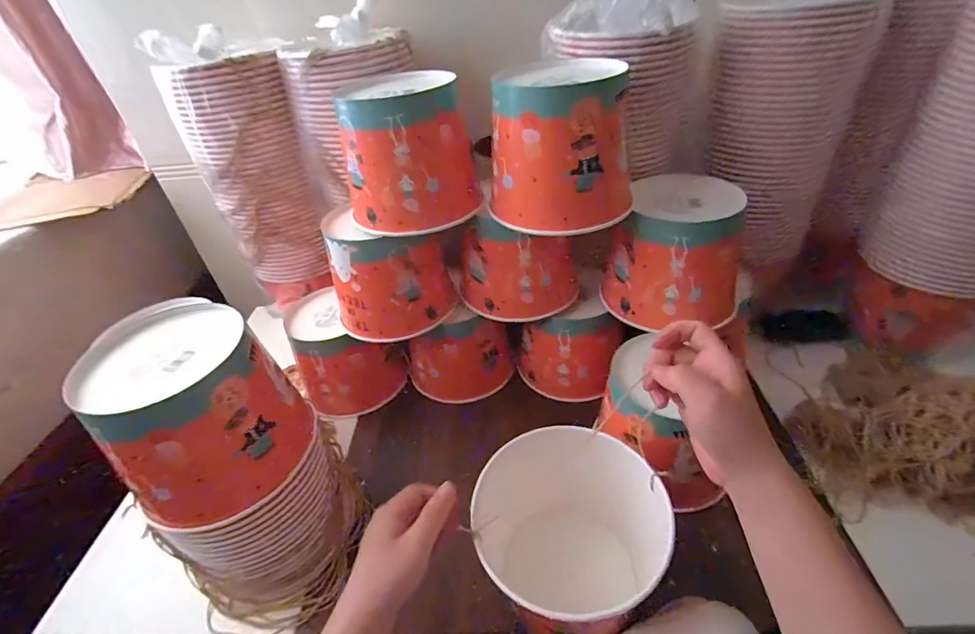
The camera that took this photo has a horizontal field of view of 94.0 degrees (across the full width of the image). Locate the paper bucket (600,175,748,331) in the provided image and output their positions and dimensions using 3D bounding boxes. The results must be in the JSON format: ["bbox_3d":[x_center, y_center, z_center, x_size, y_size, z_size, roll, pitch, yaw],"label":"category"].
[{"bbox_3d":[0.221,-0.077,0.542,0.152,0.135,0.141,6,40,17],"label":"paper bucket"}]

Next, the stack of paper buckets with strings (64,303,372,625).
[{"bbox_3d":[-0.239,0.144,0.436,0.146,0.288,0.166,15,43,27],"label":"stack of paper buckets with strings"}]

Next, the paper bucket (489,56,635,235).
[{"bbox_3d":[0.071,-0.172,0.462,0.136,0.135,0.114,-3,38,6],"label":"paper bucket"}]

